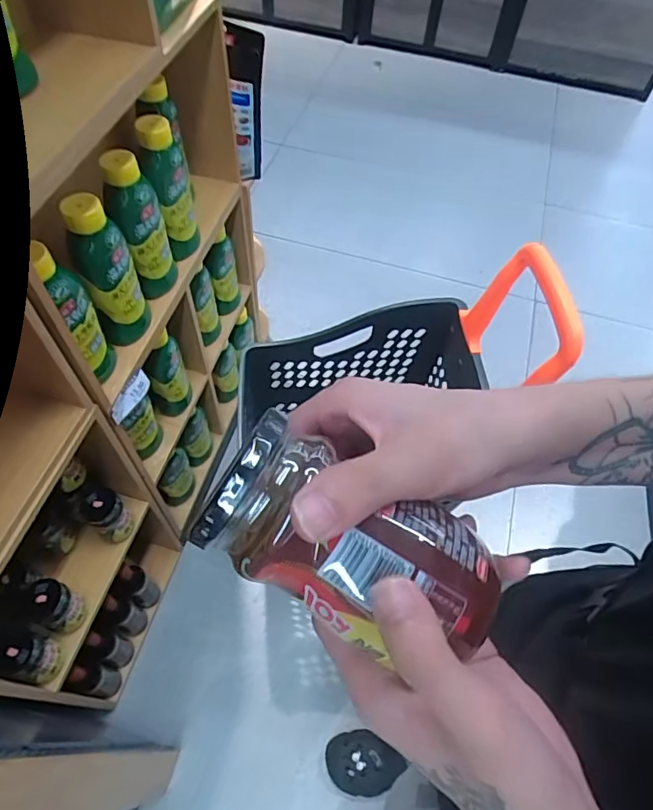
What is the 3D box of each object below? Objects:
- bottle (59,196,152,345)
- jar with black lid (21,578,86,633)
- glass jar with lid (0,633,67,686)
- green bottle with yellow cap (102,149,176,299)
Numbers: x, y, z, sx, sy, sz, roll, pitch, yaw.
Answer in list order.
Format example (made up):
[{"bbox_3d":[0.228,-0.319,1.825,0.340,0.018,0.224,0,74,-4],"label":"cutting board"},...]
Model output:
[{"bbox_3d":[-0.339,-0.194,0.814,0.070,0.258,0.084,-11,59,-12],"label":"bottle"},{"bbox_3d":[-0.470,0.345,0.889,0.073,0.112,0.064,18,57,7],"label":"jar with black lid"},{"bbox_3d":[-0.481,0.414,0.844,0.054,0.116,0.065,14,57,4],"label":"glass jar with lid"},{"bbox_3d":[-0.311,-0.291,0.874,0.074,0.239,0.086,-11,59,-12],"label":"green bottle with yellow cap"}]

